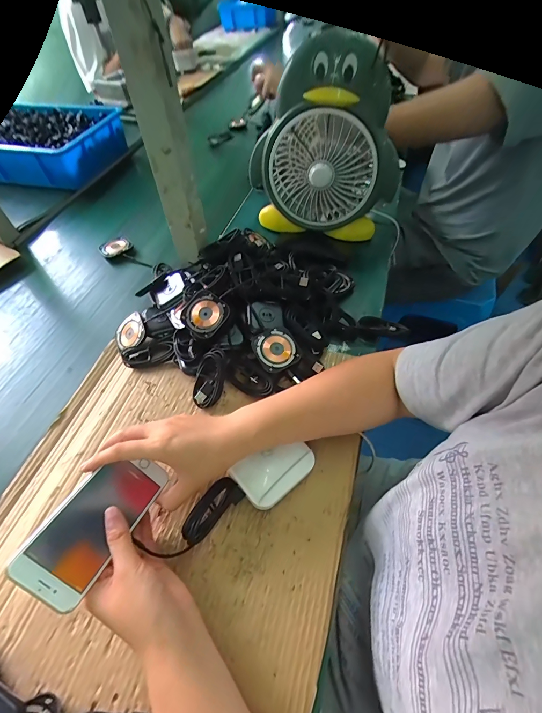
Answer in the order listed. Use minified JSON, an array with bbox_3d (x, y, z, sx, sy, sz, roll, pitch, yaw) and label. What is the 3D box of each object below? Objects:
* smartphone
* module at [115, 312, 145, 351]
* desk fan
[{"bbox_3d":[-0.160,0.150,0.310,0.065,0.012,0.133,46,44,-9],"label":"smartphone"},{"bbox_3d":[-0.217,-0.036,0.509,0.058,0.011,0.054,-48,66,4],"label":"module"},{"bbox_3d":[0.104,-0.378,0.613,0.256,0.281,0.163,15,56,14],"label":"desk fan"}]

